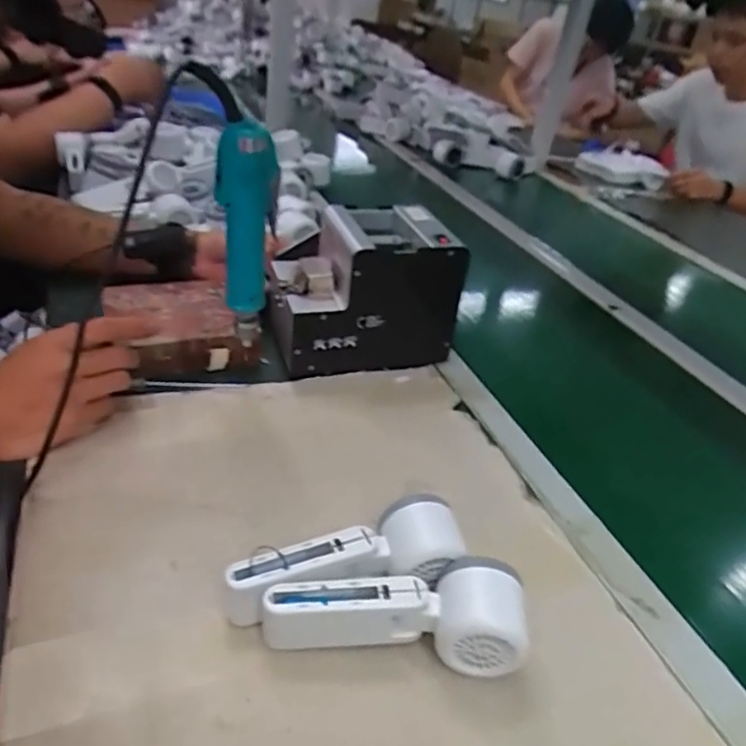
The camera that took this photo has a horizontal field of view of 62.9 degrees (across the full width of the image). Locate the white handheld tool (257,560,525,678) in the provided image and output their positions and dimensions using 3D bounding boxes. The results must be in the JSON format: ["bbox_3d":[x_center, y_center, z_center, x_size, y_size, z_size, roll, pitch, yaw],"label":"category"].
[{"bbox_3d":[0.013,0.154,0.392,0.170,0.051,0.058,4,34,-7],"label":"white handheld tool"}]

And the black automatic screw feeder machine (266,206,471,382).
[{"bbox_3d":[-0.017,-0.089,0.666,0.184,0.151,0.129,-7,36,-21],"label":"black automatic screw feeder machine"}]

